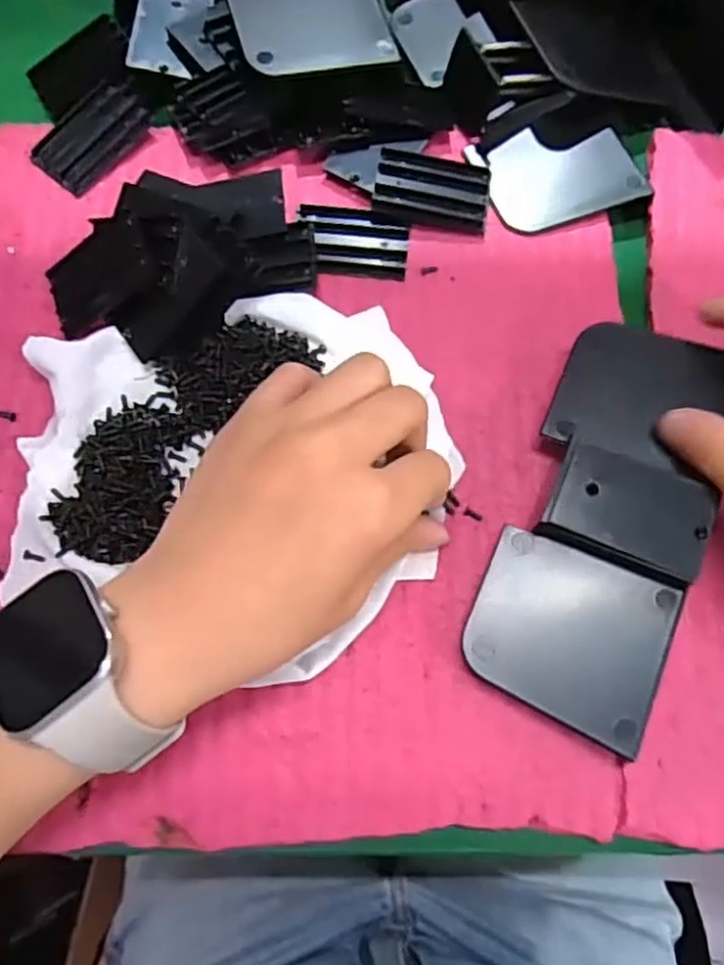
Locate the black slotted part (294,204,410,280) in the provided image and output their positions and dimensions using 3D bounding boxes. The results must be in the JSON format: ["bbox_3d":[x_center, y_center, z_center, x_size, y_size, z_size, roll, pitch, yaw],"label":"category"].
[{"bbox_3d":[-0.004,-0.112,0.322,0.051,0.006,0.035,6,73,1],"label":"black slotted part"}]

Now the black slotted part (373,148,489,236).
[{"bbox_3d":[0.033,-0.138,0.330,0.053,0.008,0.035,9,73,2],"label":"black slotted part"}]

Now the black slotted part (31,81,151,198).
[{"bbox_3d":[-0.134,-0.173,0.344,0.032,0.009,0.058,36,76,9],"label":"black slotted part"}]

